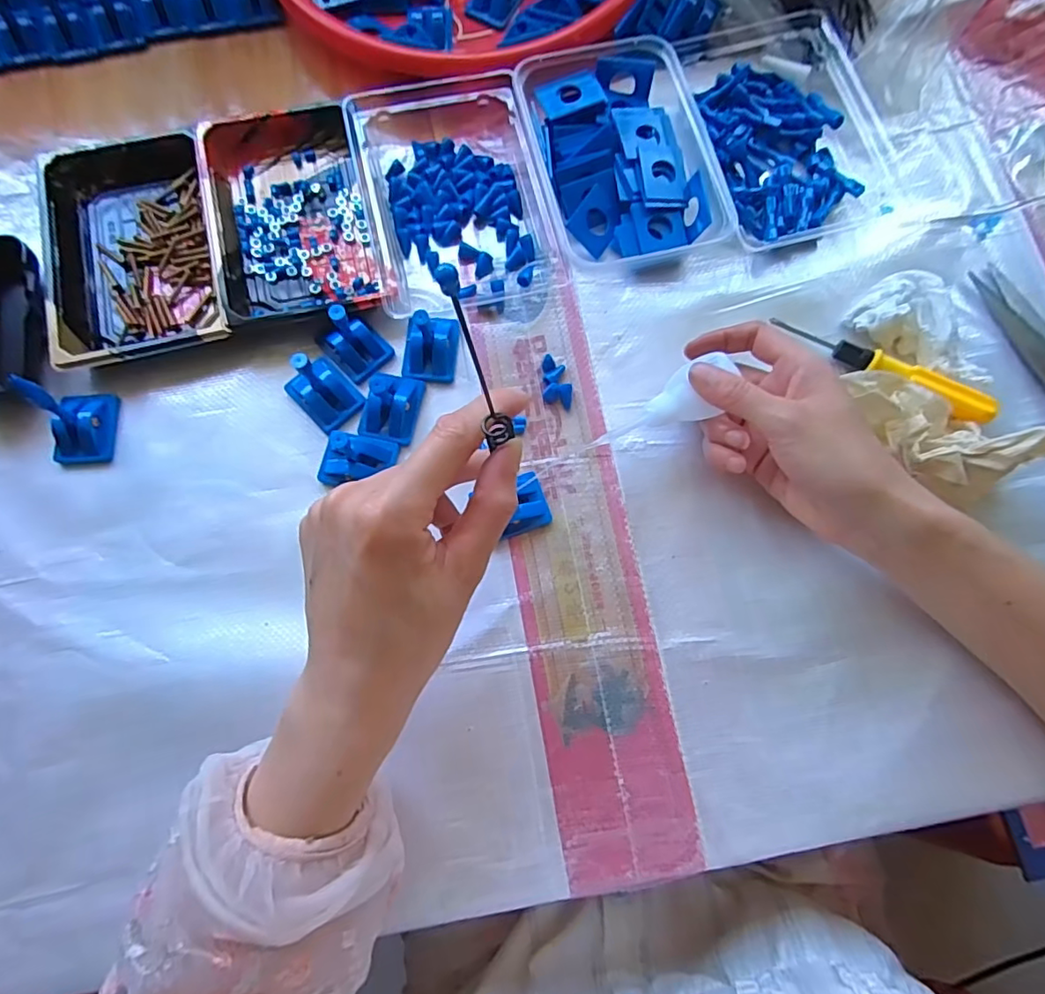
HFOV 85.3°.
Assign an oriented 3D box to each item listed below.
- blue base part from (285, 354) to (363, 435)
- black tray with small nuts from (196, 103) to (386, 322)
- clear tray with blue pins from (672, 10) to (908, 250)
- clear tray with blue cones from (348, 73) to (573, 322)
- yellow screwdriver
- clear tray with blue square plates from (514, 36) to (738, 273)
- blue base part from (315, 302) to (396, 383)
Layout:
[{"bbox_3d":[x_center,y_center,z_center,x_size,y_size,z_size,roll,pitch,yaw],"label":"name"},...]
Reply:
[{"bbox_3d":[-0.127,-0.070,0.347,0.034,0.044,0.043,-42,81,-9],"label":"blue base part"},{"bbox_3d":[-0.156,-0.192,0.381,0.099,0.025,0.162,-12,78,-3],"label":"black tray with small nuts"},{"bbox_3d":[0.187,-0.268,0.399,0.122,0.033,0.182,-16,78,-4],"label":"clear tray with blue pins"},{"bbox_3d":[-0.049,-0.210,0.385,0.119,0.031,0.166,-16,78,-4],"label":"clear tray with blue cones"},{"bbox_3d":[0.228,-0.086,0.360,0.139,0.019,0.020,30,79,6],"label":"yellow screwdriver"},{"bbox_3d":[0.066,-0.231,0.388,0.114,0.033,0.159,-16,78,-4],"label":"clear tray with blue square plates"},{"bbox_3d":[-0.110,-0.103,0.354,0.032,0.043,0.042,-44,81,-9],"label":"blue base part"}]

